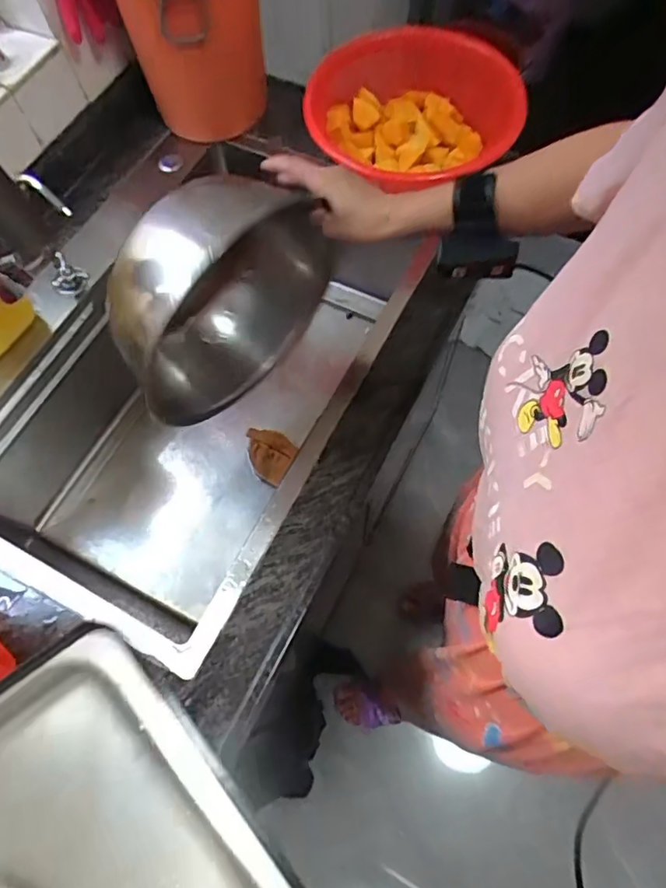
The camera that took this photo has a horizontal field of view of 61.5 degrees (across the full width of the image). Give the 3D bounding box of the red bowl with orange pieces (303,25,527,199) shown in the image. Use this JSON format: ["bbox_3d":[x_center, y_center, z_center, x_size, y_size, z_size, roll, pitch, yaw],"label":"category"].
[{"bbox_3d":[0.108,-0.441,0.766,0.263,0.100,0.277,-1,67,2],"label":"red bowl with orange pieces"}]

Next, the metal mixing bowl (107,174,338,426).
[{"bbox_3d":[-0.112,-0.164,0.610,0.122,0.250,0.264,36,73,16],"label":"metal mixing bowl"}]

